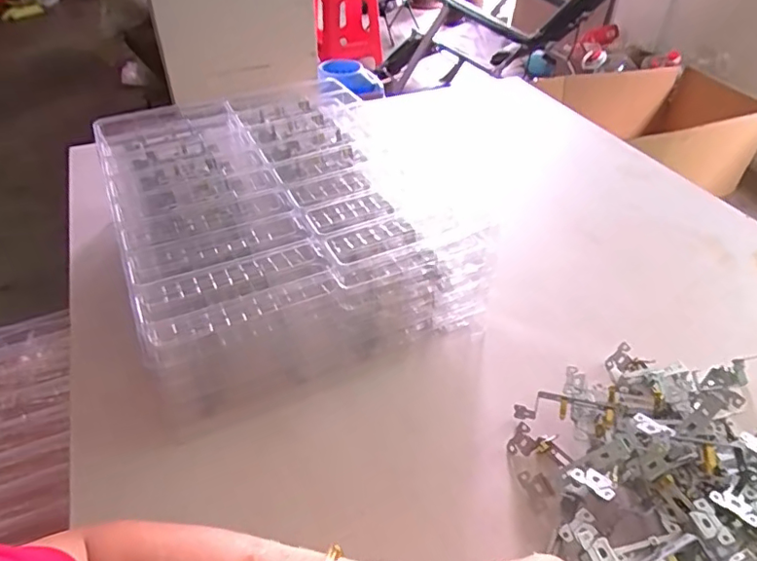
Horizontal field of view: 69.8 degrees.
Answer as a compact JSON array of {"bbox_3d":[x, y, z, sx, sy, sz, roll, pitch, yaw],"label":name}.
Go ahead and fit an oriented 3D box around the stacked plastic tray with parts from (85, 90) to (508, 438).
[{"bbox_3d":[-0.122,-0.076,0.649,0.326,0.132,0.408,-17,44,-20],"label":"stacked plastic tray with parts"}]

